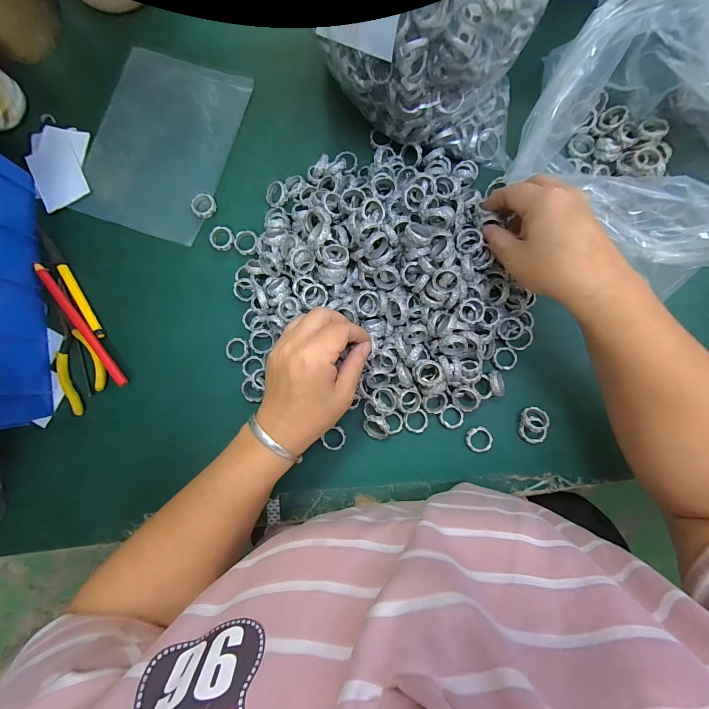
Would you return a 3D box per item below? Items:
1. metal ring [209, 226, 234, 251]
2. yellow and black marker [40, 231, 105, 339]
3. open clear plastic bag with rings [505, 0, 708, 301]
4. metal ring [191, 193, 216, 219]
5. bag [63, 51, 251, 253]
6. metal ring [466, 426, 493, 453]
[{"bbox_3d":[-0.141,-0.123,0.341,0.024,0.006,0.025,0,85,1],"label":"metal ring"},{"bbox_3d":[-0.299,-0.074,0.338,0.008,0.006,0.129,-31,85,-2],"label":"yellow and black marker"},{"bbox_3d":[0.267,-0.188,0.266,0.216,0.144,0.154,37,87,4],"label":"open clear plastic bag with rings"},{"bbox_3d":[-0.162,-0.160,0.344,0.025,0.008,0.026,0,85,1],"label":"metal ring"},{"bbox_3d":[-0.215,-0.232,0.353,0.151,0.008,0.196,19,86,3],"label":"bag"},{"bbox_3d":[0.123,0.084,0.314,0.025,0.004,0.024,0,85,1],"label":"metal ring"}]

